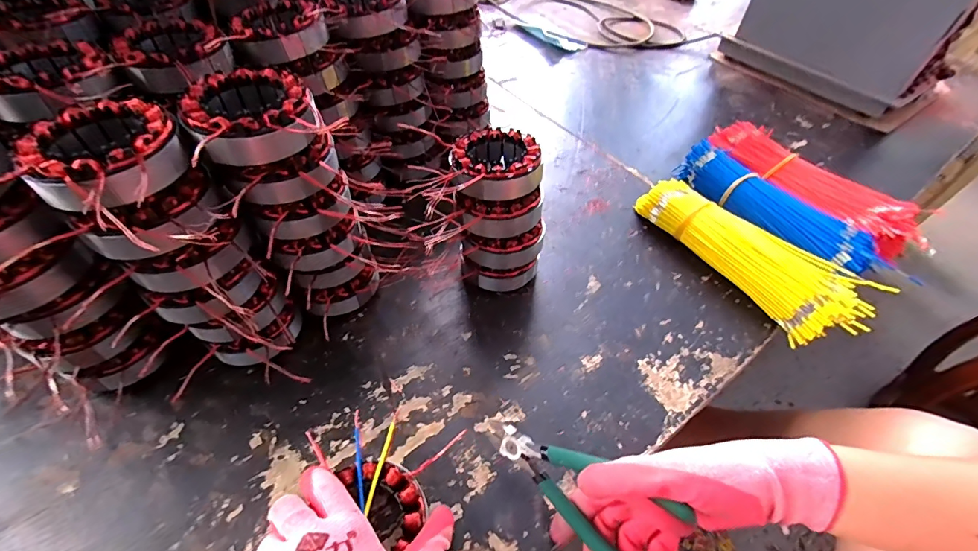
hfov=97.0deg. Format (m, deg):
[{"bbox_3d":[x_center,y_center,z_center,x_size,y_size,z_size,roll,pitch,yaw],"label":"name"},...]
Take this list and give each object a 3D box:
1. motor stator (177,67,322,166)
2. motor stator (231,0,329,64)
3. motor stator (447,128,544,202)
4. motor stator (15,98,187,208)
[{"bbox_3d":[-0.169,-0.111,0.314,0.082,0.034,0.093,-26,57,-23],"label":"motor stator"},{"bbox_3d":[-0.204,-0.242,0.424,0.083,0.033,0.083,-9,52,-12],"label":"motor stator"},{"bbox_3d":[0.003,-0.108,0.417,0.087,0.034,0.087,2,51,-3],"label":"motor stator"},{"bbox_3d":[-0.239,-0.074,0.275,0.095,0.030,0.081,32,55,20],"label":"motor stator"}]

